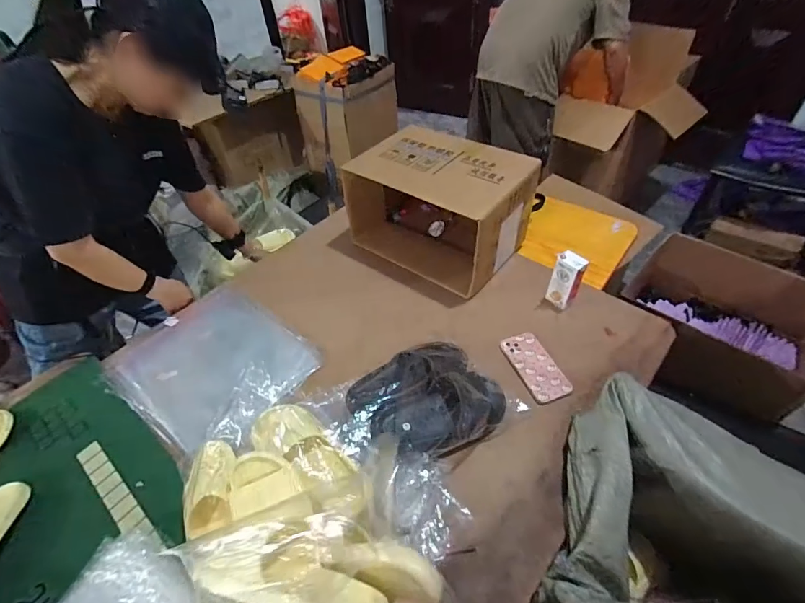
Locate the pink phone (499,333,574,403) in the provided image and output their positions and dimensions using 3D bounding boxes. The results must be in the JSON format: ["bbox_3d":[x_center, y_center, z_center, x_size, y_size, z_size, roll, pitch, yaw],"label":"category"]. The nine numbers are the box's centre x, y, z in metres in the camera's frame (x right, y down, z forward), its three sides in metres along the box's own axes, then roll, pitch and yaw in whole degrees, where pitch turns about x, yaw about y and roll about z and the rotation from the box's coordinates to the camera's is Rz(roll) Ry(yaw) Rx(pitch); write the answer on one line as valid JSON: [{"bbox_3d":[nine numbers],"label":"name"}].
[{"bbox_3d":[0.277,0.134,0.840,0.083,0.015,0.161,-20,51,-8],"label":"pink phone"}]

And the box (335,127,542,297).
[{"bbox_3d":[0.090,-0.236,1.051,0.425,0.283,0.256,25,53,26],"label":"box"}]

